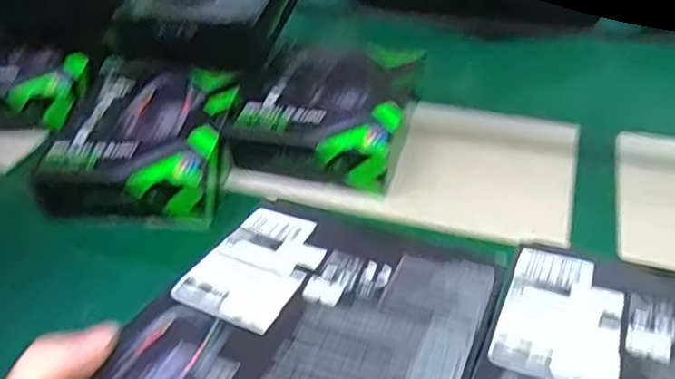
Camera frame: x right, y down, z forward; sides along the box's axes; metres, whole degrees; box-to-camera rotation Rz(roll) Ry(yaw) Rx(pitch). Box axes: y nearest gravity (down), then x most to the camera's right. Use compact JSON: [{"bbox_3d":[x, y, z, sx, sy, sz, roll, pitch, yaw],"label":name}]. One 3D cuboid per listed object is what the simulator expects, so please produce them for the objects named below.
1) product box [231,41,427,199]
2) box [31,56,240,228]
[{"bbox_3d":[-0.005,-0.084,0.637,0.158,0.048,0.191,7,43,13],"label":"product box"},{"bbox_3d":[-0.185,-0.052,0.618,0.159,0.053,0.194,1,42,6],"label":"box"}]

